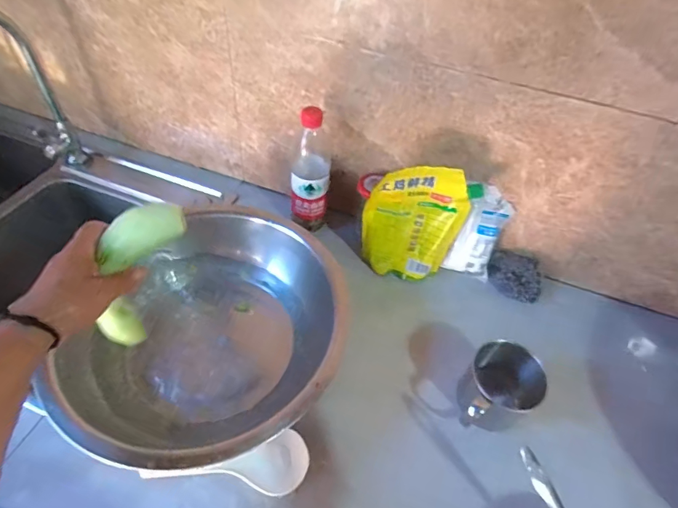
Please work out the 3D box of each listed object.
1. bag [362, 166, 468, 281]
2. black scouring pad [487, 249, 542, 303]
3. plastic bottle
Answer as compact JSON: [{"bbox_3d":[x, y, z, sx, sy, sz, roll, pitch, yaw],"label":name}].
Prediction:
[{"bbox_3d":[0.111,-0.041,0.622,0.144,0.196,0.036,6,49,0],"label":"bag"},{"bbox_3d":[0.289,0.034,0.683,0.086,0.042,0.073,21,51,13],"label":"black scouring pad"},{"bbox_3d":[-0.046,-0.137,0.673,0.060,0.214,0.064,2,49,-3],"label":"plastic bottle"}]

